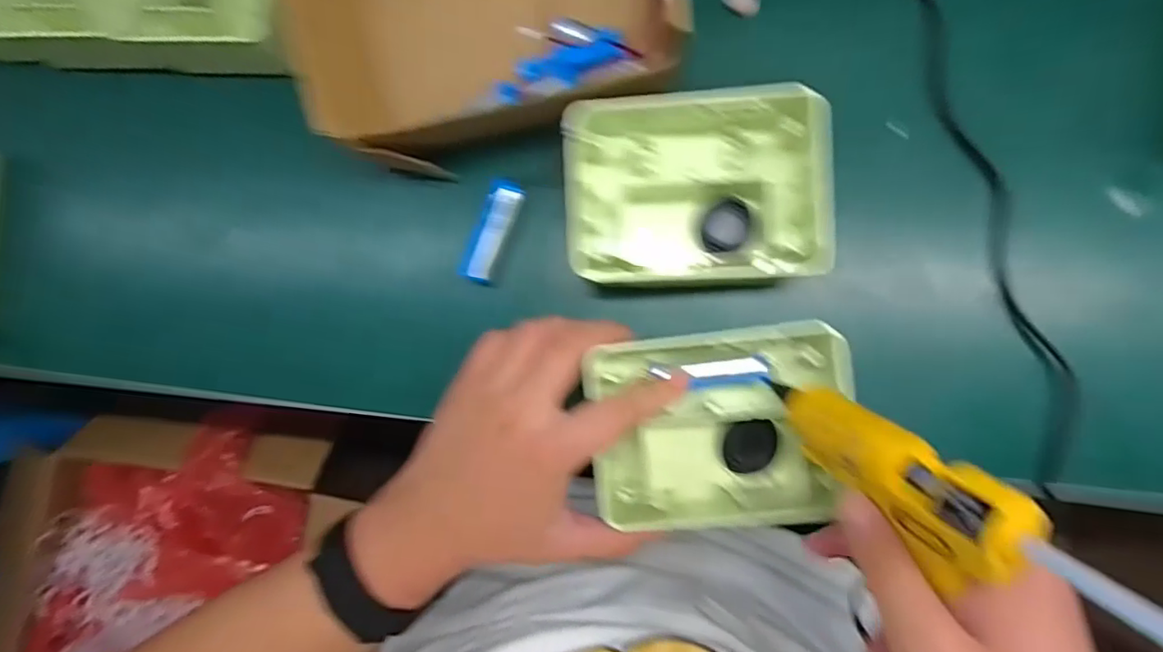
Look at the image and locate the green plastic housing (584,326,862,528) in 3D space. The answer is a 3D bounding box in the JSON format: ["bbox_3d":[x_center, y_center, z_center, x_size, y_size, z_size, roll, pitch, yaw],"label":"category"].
[{"bbox_3d":[0.081,0.063,0.342,0.140,0.051,0.116,-7,84,7],"label":"green plastic housing"}]

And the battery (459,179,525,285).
[{"bbox_3d":[-0.058,-0.062,0.374,0.018,0.016,0.067,24,88,9],"label":"battery"}]

